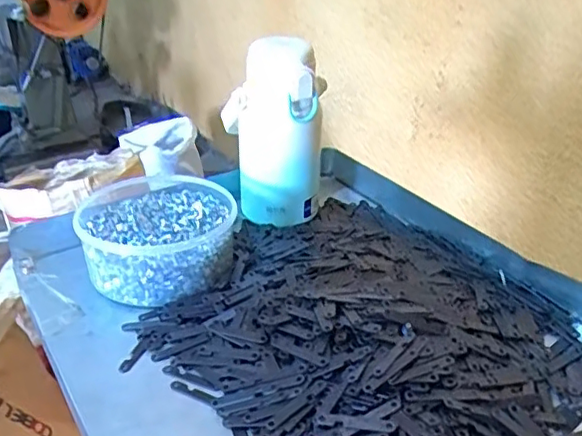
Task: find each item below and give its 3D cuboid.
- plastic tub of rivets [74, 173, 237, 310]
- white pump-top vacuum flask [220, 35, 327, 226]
[{"bbox_3d":[-0.129,0.016,0.592,0.141,0.065,0.165,-3,29,-5],"label":"plastic tub of rivets"},{"bbox_3d":[-0.018,-0.094,0.645,0.100,0.190,0.088,-2,29,-3],"label":"white pump-top vacuum flask"}]

